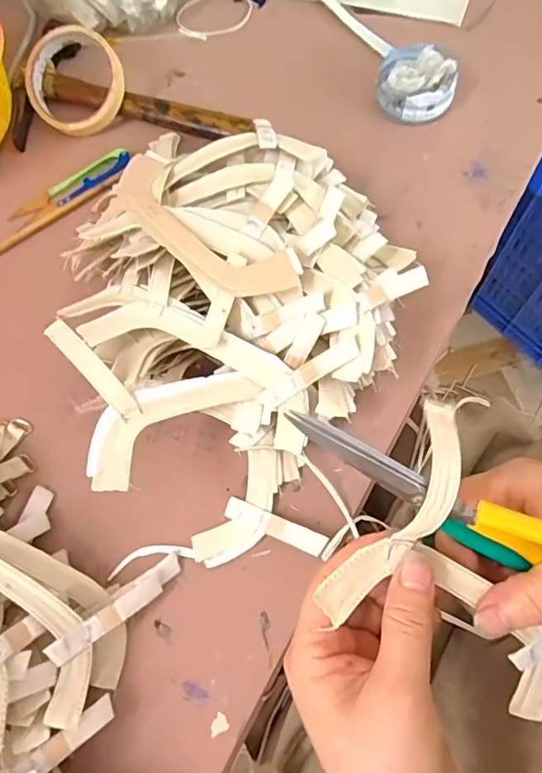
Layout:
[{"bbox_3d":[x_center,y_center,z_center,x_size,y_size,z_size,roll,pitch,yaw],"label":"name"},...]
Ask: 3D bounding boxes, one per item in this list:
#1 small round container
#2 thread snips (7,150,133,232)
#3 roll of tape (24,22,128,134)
[{"bbox_3d":[0.135,-0.285,0.486,0.068,0.033,0.075,12,68,6],"label":"small round container"},{"bbox_3d":[-0.178,-0.178,0.467,0.116,0.010,0.025,-32,70,-11],"label":"thread snips"},{"bbox_3d":[-0.179,-0.281,0.484,0.089,0.023,0.088,-23,95,8],"label":"roll of tape"}]

